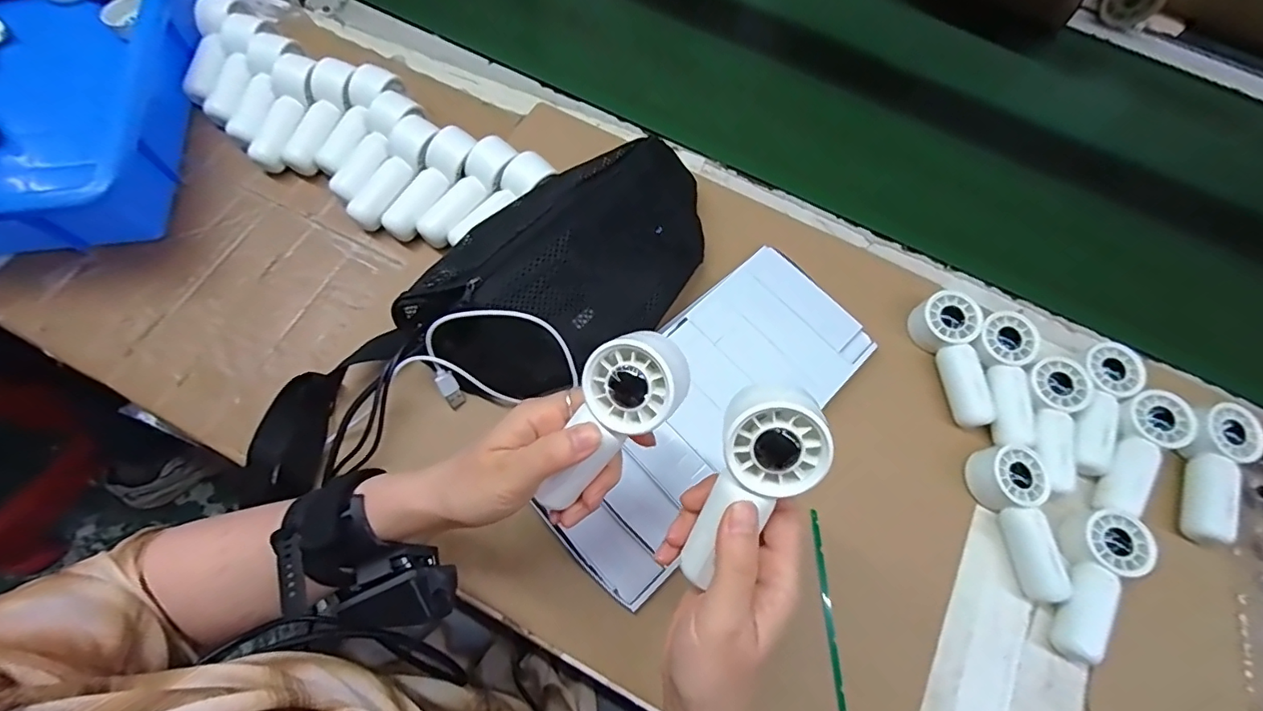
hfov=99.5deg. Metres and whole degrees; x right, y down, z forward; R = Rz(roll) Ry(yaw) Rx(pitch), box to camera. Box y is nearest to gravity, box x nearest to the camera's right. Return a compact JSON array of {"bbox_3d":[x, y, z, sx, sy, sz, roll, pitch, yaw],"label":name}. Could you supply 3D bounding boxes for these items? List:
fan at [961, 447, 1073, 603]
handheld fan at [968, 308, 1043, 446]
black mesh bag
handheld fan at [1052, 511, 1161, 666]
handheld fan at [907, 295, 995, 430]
[{"bbox_3d":[0.292,0.126,0.406,0.049,0.031,0.108,5,68,-1],"label":"fan"},{"bbox_3d":[0.306,0.019,0.442,0.054,0.027,0.108,10,68,1],"label":"handheld fan"},{"bbox_3d":[-0.043,-0.076,0.424,0.269,0.081,0.139,-42,76,-17],"label":"black mesh bag"},{"bbox_3d":[0.341,0.167,0.394,0.043,0.033,0.111,31,70,10],"label":"handheld fan"},{"bbox_3d":[0.274,0.003,0.449,0.055,0.037,0.111,-16,70,-9],"label":"handheld fan"}]

